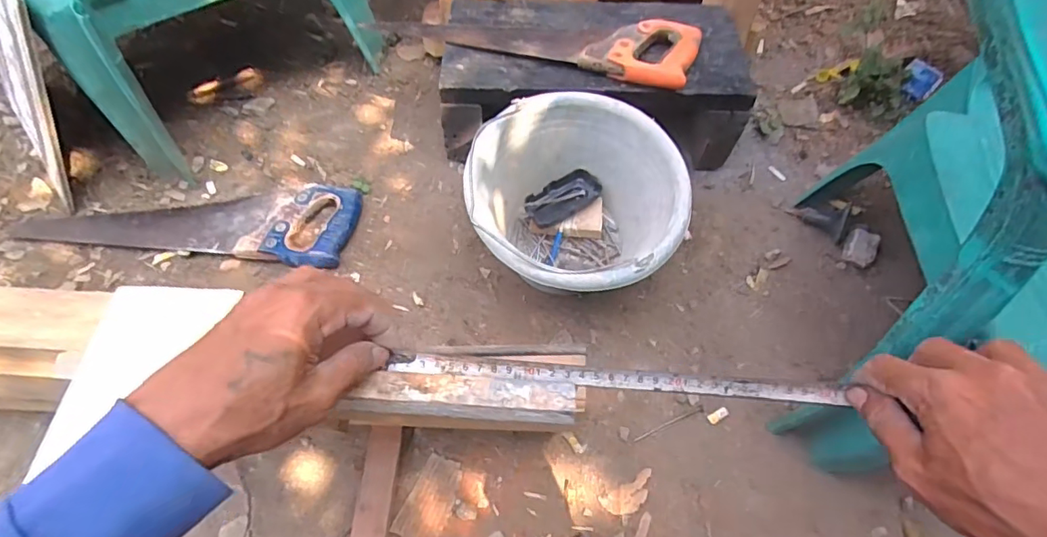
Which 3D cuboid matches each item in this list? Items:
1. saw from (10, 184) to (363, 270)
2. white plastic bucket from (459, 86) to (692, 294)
[{"bbox_3d":[-0.467,-0.078,0.759,0.451,0.023,0.126,5,64,0],"label":"saw"},{"bbox_3d":[0.062,-0.068,0.686,0.245,0.176,0.252,1,62,-2],"label":"white plastic bucket"}]

